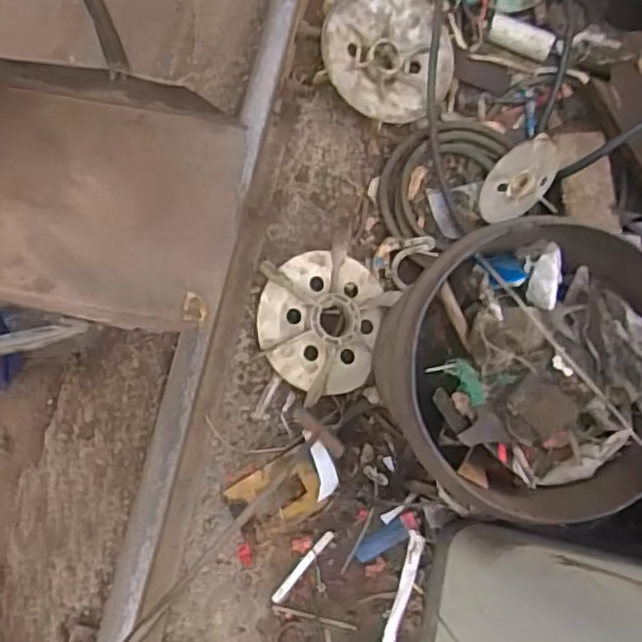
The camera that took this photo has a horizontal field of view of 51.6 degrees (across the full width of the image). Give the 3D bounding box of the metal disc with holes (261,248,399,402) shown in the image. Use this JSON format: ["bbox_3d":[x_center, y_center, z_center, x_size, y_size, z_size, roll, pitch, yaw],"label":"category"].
[{"bbox_3d":[-0.002,0.001,0.953,0.193,0.029,0.205,1,85,-16],"label":"metal disc with holes"}]

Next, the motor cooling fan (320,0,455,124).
[{"bbox_3d":[0.100,-0.401,1.010,0.198,0.034,0.191,0,91,-10],"label":"motor cooling fan"}]

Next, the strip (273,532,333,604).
[{"bbox_3d":[-0.026,0.350,0.945,0.014,0.011,0.122,41,80,10],"label":"strip"}]

